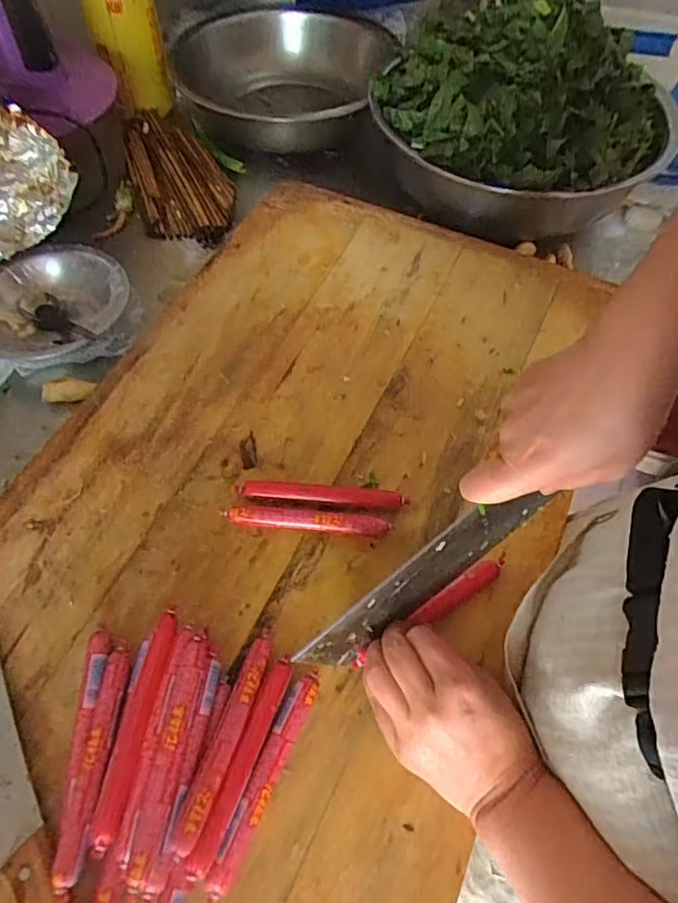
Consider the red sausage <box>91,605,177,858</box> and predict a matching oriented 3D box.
[{"bbox_3d":[-0.133,0.181,0.373,0.017,0.022,0.142,8,58,2],"label":"red sausage"}]

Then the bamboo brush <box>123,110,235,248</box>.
[{"bbox_3d":[-0.223,-0.390,0.763,0.126,0.040,0.293,-16,61,-12],"label":"bamboo brush"}]

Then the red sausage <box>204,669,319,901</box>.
[{"bbox_3d":[-0.048,0.213,0.366,0.018,0.013,0.134,22,59,11],"label":"red sausage"}]

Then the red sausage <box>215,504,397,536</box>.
[{"bbox_3d":[-0.027,0.057,0.460,0.133,0.017,0.017,5,58,0],"label":"red sausage"}]

